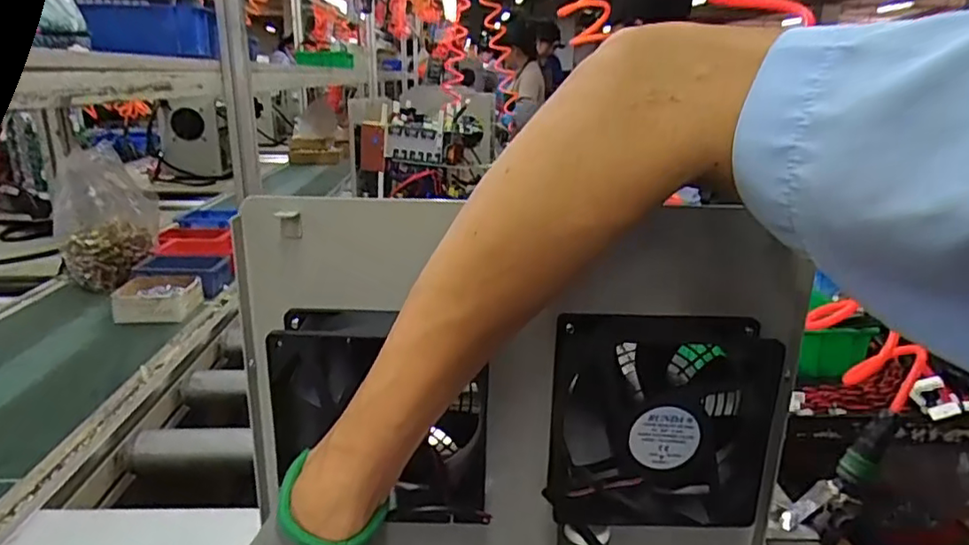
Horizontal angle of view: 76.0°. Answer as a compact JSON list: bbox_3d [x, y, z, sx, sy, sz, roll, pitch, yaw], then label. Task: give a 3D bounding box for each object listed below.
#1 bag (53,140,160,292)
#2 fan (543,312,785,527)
[{"bbox_3d":[-0.688,-0.104,1.134,0.164,0.223,0.148,-11,21,-34],"label":"bag"},{"bbox_3d":[0.100,0.088,0.368,0.119,0.119,0.041,1,17,0],"label":"fan"}]

